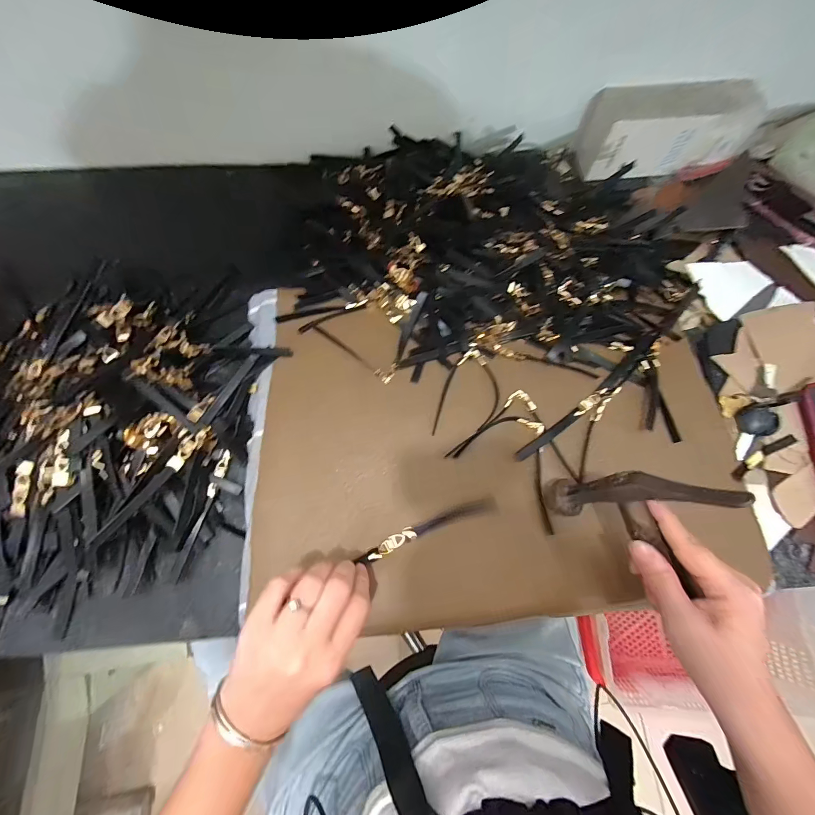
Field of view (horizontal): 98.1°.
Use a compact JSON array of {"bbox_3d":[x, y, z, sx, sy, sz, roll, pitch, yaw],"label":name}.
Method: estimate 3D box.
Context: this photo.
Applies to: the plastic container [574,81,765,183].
[{"bbox_3d":[0.360,-0.394,0.497,0.207,0.076,0.094,-6,73,-3],"label":"plastic container"}]

